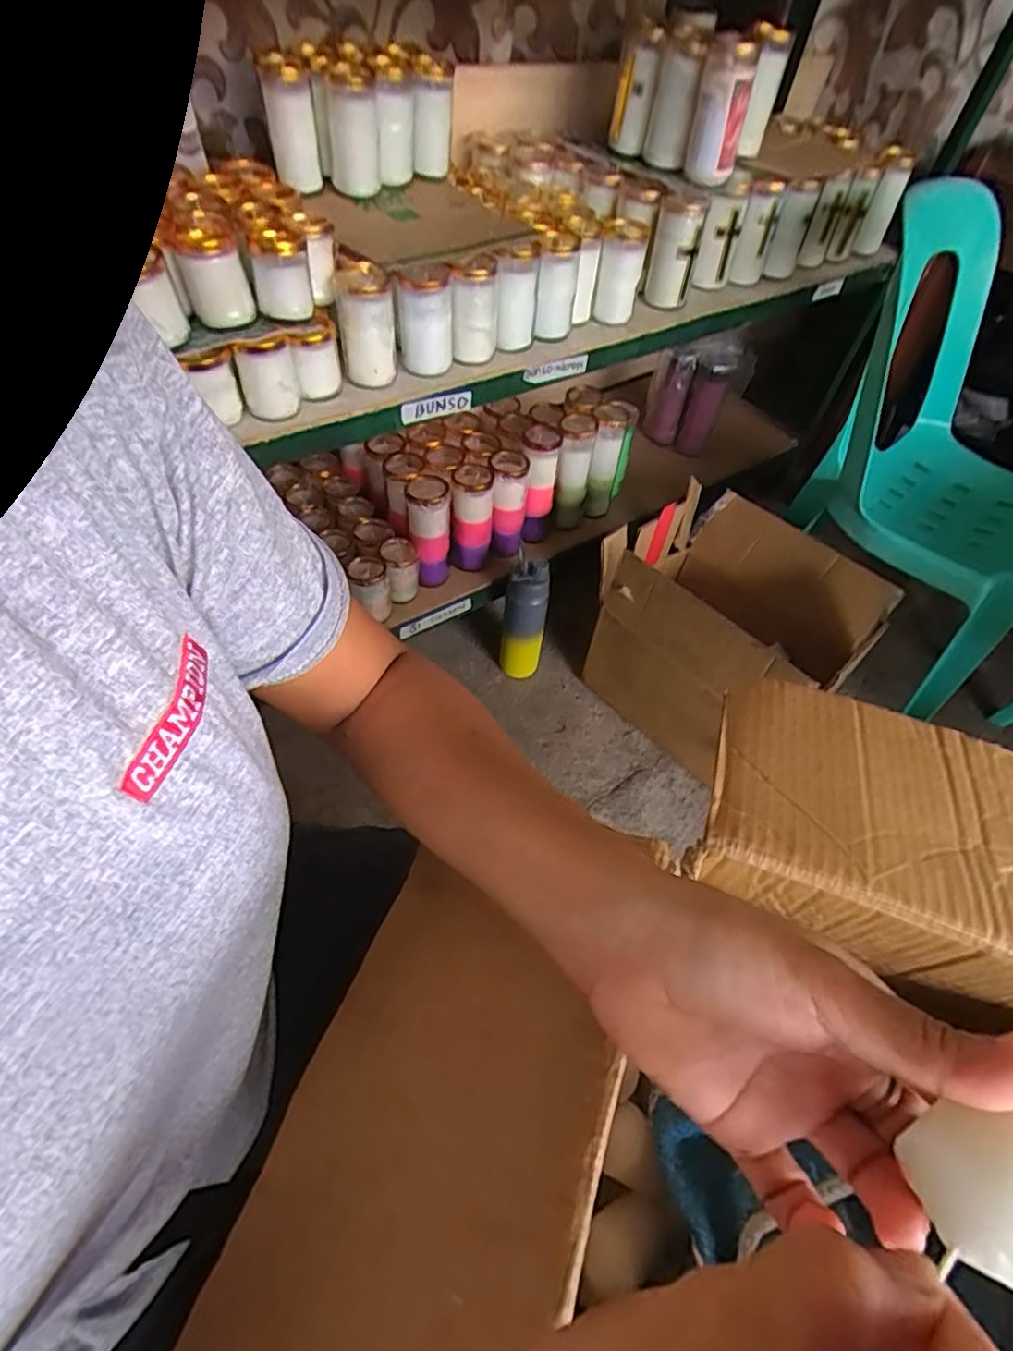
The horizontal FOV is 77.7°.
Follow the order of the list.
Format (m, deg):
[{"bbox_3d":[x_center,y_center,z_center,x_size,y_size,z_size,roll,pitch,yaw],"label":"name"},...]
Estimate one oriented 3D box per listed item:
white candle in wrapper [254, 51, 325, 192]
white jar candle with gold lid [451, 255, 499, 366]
[{"bbox_3d":[-0.272,-0.696,0.799,0.058,0.130,0.057,-9,54,-13],"label":"white candle in wrapper"},{"bbox_3d":[-0.039,-0.465,0.809,0.053,0.109,0.058,7,52,0],"label":"white jar candle with gold lid"}]

